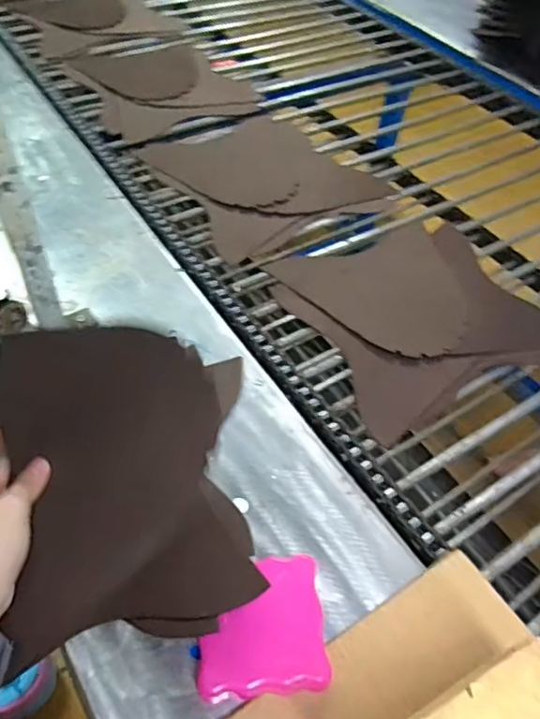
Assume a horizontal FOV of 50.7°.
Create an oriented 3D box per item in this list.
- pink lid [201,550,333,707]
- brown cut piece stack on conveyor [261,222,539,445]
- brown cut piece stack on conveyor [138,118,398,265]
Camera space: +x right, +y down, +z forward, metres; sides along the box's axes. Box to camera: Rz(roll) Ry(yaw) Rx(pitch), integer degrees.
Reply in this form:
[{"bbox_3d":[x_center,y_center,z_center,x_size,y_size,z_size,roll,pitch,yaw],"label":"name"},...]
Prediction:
[{"bbox_3d":[-0.006,0.220,0.478,0.102,0.024,0.107,0,51,-7],"label":"pink lid"},{"bbox_3d":[0.210,-0.070,0.771,0.335,0.030,0.294,-18,55,-20],"label":"brown cut piece stack on conveyor"},{"bbox_3d":[-0.012,-0.311,0.954,0.313,0.035,0.320,-26,58,-25],"label":"brown cut piece stack on conveyor"}]

